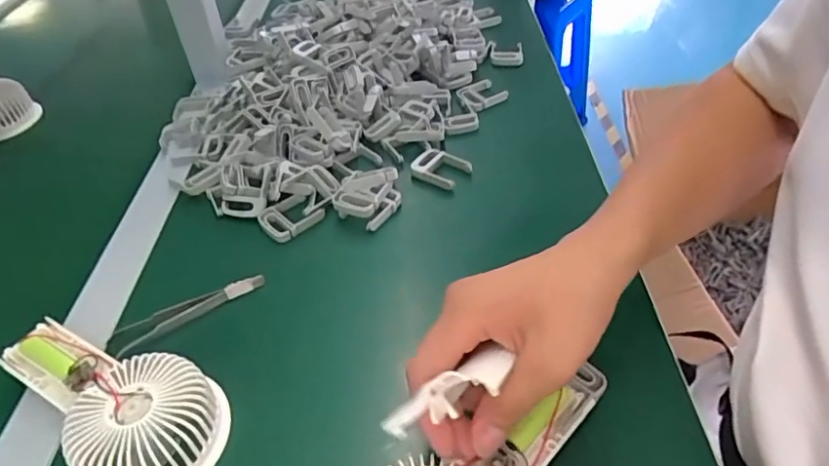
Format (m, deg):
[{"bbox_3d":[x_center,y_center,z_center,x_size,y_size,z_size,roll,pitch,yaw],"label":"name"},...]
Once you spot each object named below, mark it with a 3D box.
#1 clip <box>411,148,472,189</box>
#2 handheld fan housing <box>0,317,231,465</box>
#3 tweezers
[{"bbox_3d":[0.026,-0.062,0.516,0.047,0.013,0.039,25,51,28],"label":"clip"},{"bbox_3d":[-0.193,0.100,0.339,0.165,0.038,0.086,19,48,23],"label":"handheld fan housing"},{"bbox_3d":[-0.162,0.057,0.405,0.107,0.014,0.020,-25,47,-20],"label":"tweezers"}]

